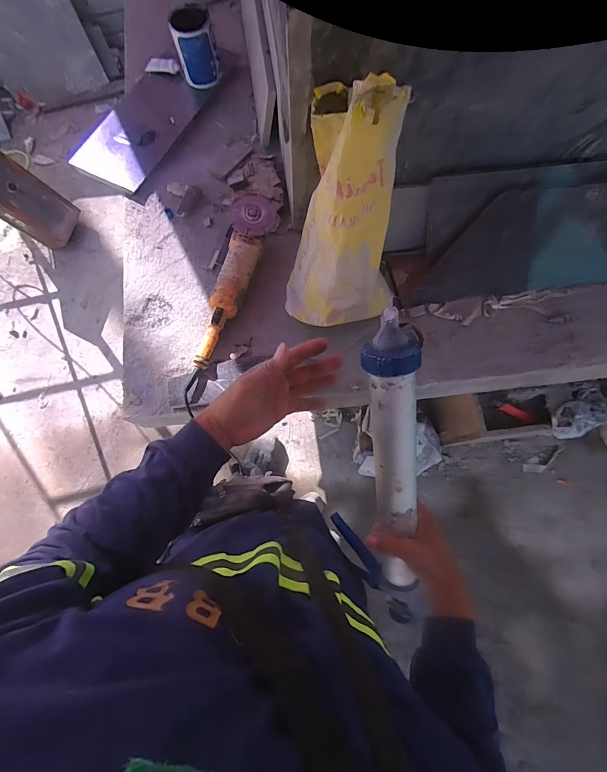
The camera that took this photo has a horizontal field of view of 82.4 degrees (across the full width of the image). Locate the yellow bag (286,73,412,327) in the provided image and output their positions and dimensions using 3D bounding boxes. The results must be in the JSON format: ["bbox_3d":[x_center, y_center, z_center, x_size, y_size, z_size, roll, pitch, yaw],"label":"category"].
[{"bbox_3d":[0.091,-0.296,0.625,0.214,0.396,0.182,17,46,4],"label":"yellow bag"}]

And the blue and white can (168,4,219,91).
[{"bbox_3d":[-0.272,-0.860,0.890,0.097,0.139,0.108,-9,76,-3],"label":"blue and white can"}]

